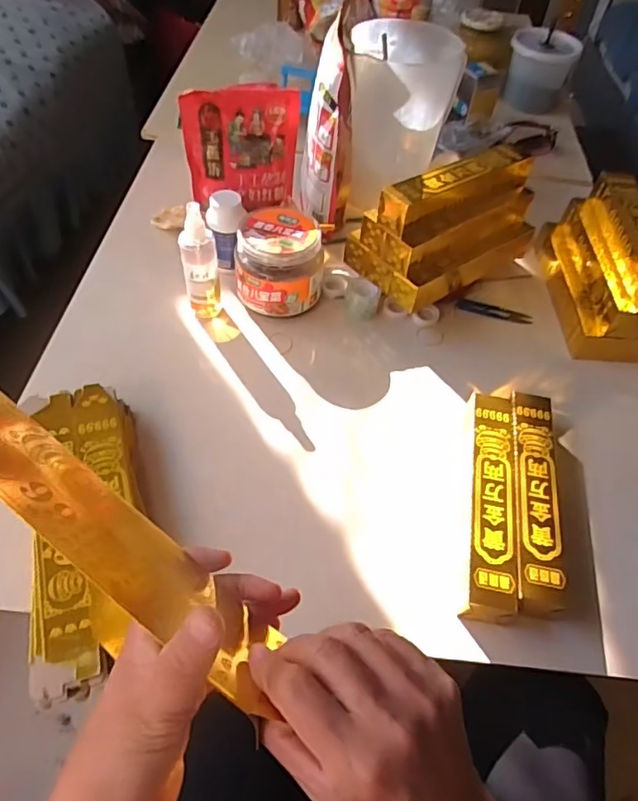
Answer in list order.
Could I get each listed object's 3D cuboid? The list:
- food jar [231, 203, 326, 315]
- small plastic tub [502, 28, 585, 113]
[{"bbox_3d":[-0.050,-0.175,0.686,0.108,0.094,0.105,4,54,-1],"label":"food jar"},{"bbox_3d":[0.427,-0.645,1.054,0.126,0.110,0.108,17,54,8],"label":"small plastic tub"}]

